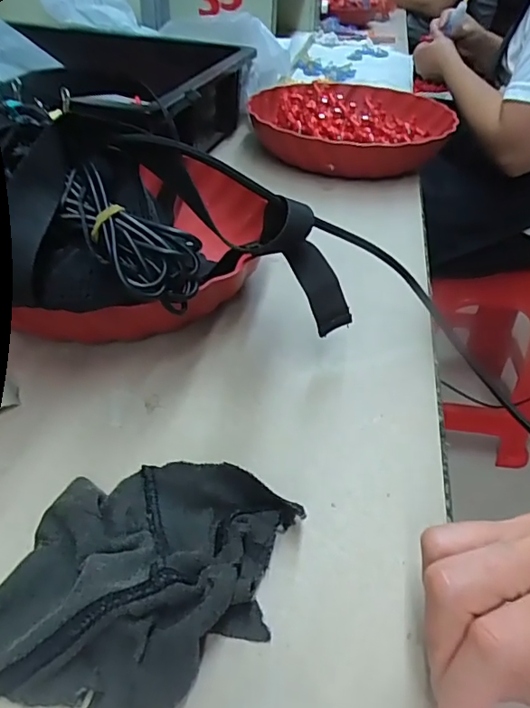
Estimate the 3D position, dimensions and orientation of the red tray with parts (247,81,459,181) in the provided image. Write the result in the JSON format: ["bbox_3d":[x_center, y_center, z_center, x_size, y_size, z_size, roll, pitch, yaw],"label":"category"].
[{"bbox_3d":[0.107,-0.273,0.650,0.240,0.053,0.219,-5,41,-10],"label":"red tray with parts"}]

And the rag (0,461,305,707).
[{"bbox_3d":[-0.051,0.089,0.221,0.105,0.028,0.105,14,41,12],"label":"rag"}]

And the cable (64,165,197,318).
[{"bbox_3d":[-0.071,-0.058,0.273,0.085,0.024,0.039,40,73,-2],"label":"cable"}]

